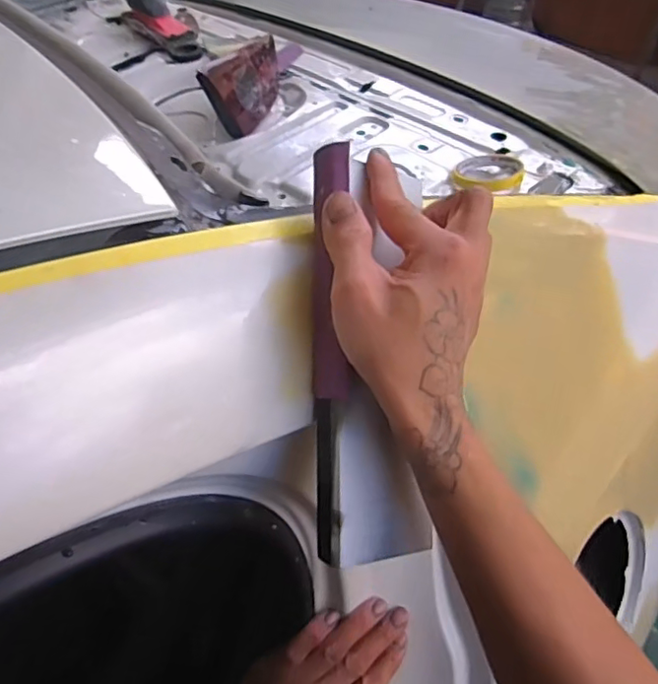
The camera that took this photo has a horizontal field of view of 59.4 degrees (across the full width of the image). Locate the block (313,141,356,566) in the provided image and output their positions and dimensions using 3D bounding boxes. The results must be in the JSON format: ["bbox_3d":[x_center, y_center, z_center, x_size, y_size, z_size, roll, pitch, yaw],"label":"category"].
[{"bbox_3d":[0.002,0.002,0.320,0.020,0.017,0.228,0,84,1],"label":"block"}]

